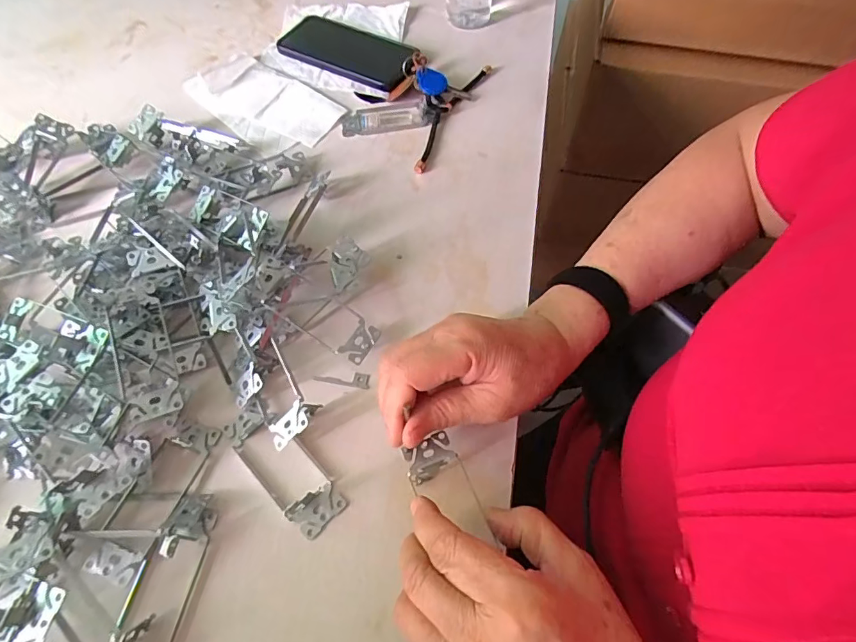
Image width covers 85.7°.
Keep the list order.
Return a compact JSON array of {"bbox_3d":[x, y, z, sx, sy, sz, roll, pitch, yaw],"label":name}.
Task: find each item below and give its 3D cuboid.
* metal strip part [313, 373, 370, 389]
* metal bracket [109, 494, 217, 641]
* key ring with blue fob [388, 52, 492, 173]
[{"bbox_3d":[-0.067,0.043,0.358,0.044,0.004,0.012,9,61,5],"label":"metal strip part"},{"bbox_3d":[-0.165,0.163,0.280,0.034,0.020,0.111,8,61,5],"label":"metal bracket"},{"bbox_3d":[-0.004,-0.248,0.512,0.087,0.030,0.188,24,64,13],"label":"key ring with blue fob"}]

